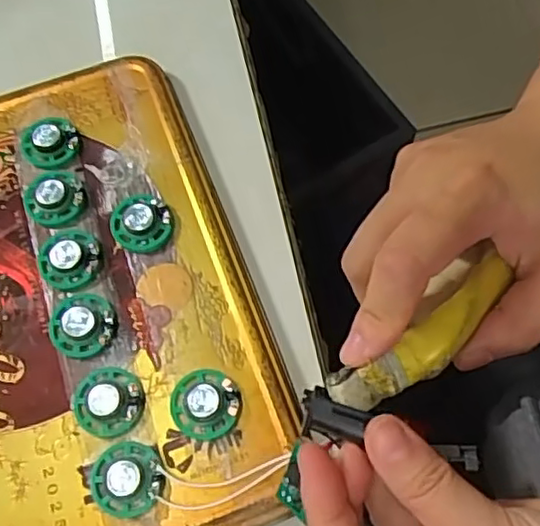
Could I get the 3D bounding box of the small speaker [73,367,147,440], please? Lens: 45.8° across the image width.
[{"bbox_3d":[-0.066,0.056,0.260,0.029,0.007,0.027,-8,68,0],"label":"small speaker"}]

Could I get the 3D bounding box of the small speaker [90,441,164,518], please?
[{"bbox_3d":[-0.056,0.084,0.248,0.027,0.010,0.027,-1,68,3],"label":"small speaker"}]

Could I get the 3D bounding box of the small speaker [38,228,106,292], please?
[{"bbox_3d":[-0.089,-0.002,0.285,0.028,0.009,0.030,-1,68,3],"label":"small speaker"}]

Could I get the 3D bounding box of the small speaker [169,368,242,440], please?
[{"bbox_3d":[-0.026,0.055,0.257,0.028,0.011,0.028,-6,68,1],"label":"small speaker"}]

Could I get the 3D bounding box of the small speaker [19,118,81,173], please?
[{"bbox_3d":[-0.108,-0.060,0.311,0.028,0.011,0.031,-29,69,-8],"label":"small speaker"}]

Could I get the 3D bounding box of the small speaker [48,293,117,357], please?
[{"bbox_3d":[-0.081,0.026,0.273,0.027,0.009,0.028,-1,68,3],"label":"small speaker"}]

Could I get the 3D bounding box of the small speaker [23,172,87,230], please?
[{"bbox_3d":[-0.101,-0.031,0.299,0.027,0.009,0.031,-32,70,-10],"label":"small speaker"}]

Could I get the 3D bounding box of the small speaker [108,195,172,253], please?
[{"bbox_3d":[-0.059,-0.018,0.292,0.027,0.009,0.026,-1,68,3],"label":"small speaker"}]

